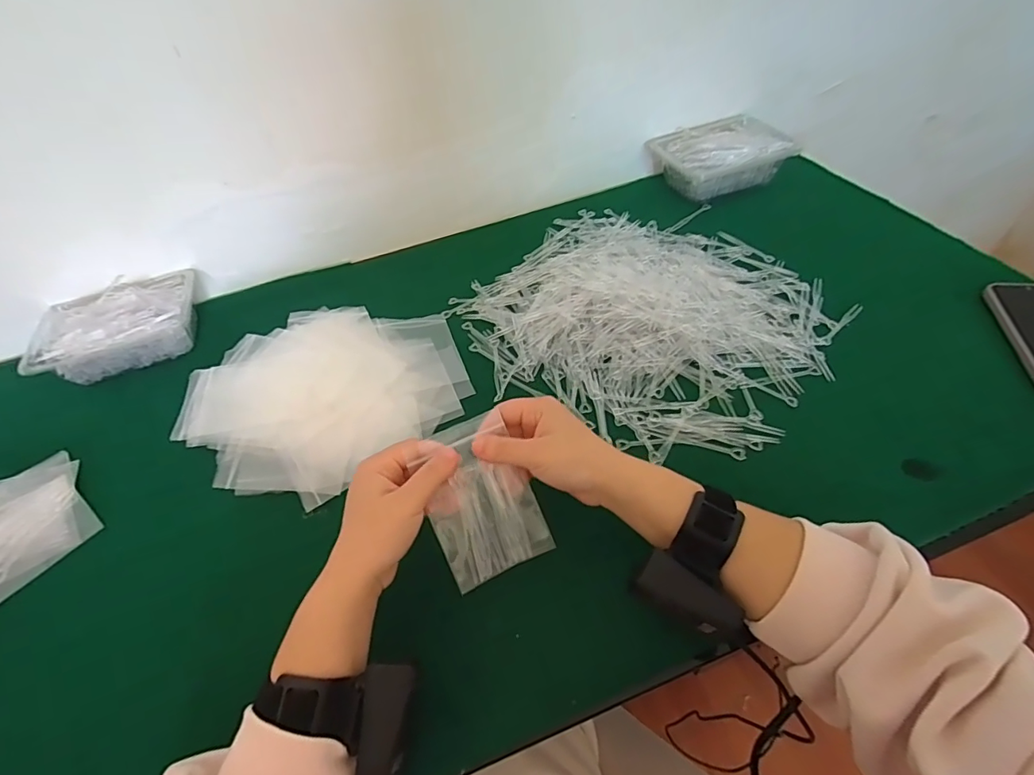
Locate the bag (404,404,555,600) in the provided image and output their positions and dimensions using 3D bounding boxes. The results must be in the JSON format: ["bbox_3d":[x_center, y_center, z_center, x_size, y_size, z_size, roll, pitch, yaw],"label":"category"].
[{"bbox_3d":[-0.029,0.088,0.390,0.080,0.007,0.120,-23,91,-13],"label":"bag"}]

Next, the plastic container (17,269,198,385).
[{"bbox_3d":[-0.484,-0.072,0.614,0.177,0.061,0.112,-22,50,-13],"label":"plastic container"}]

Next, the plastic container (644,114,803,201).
[{"bbox_3d":[0.298,-0.343,0.736,0.173,0.060,0.130,-16,49,-8],"label":"plastic container"}]

